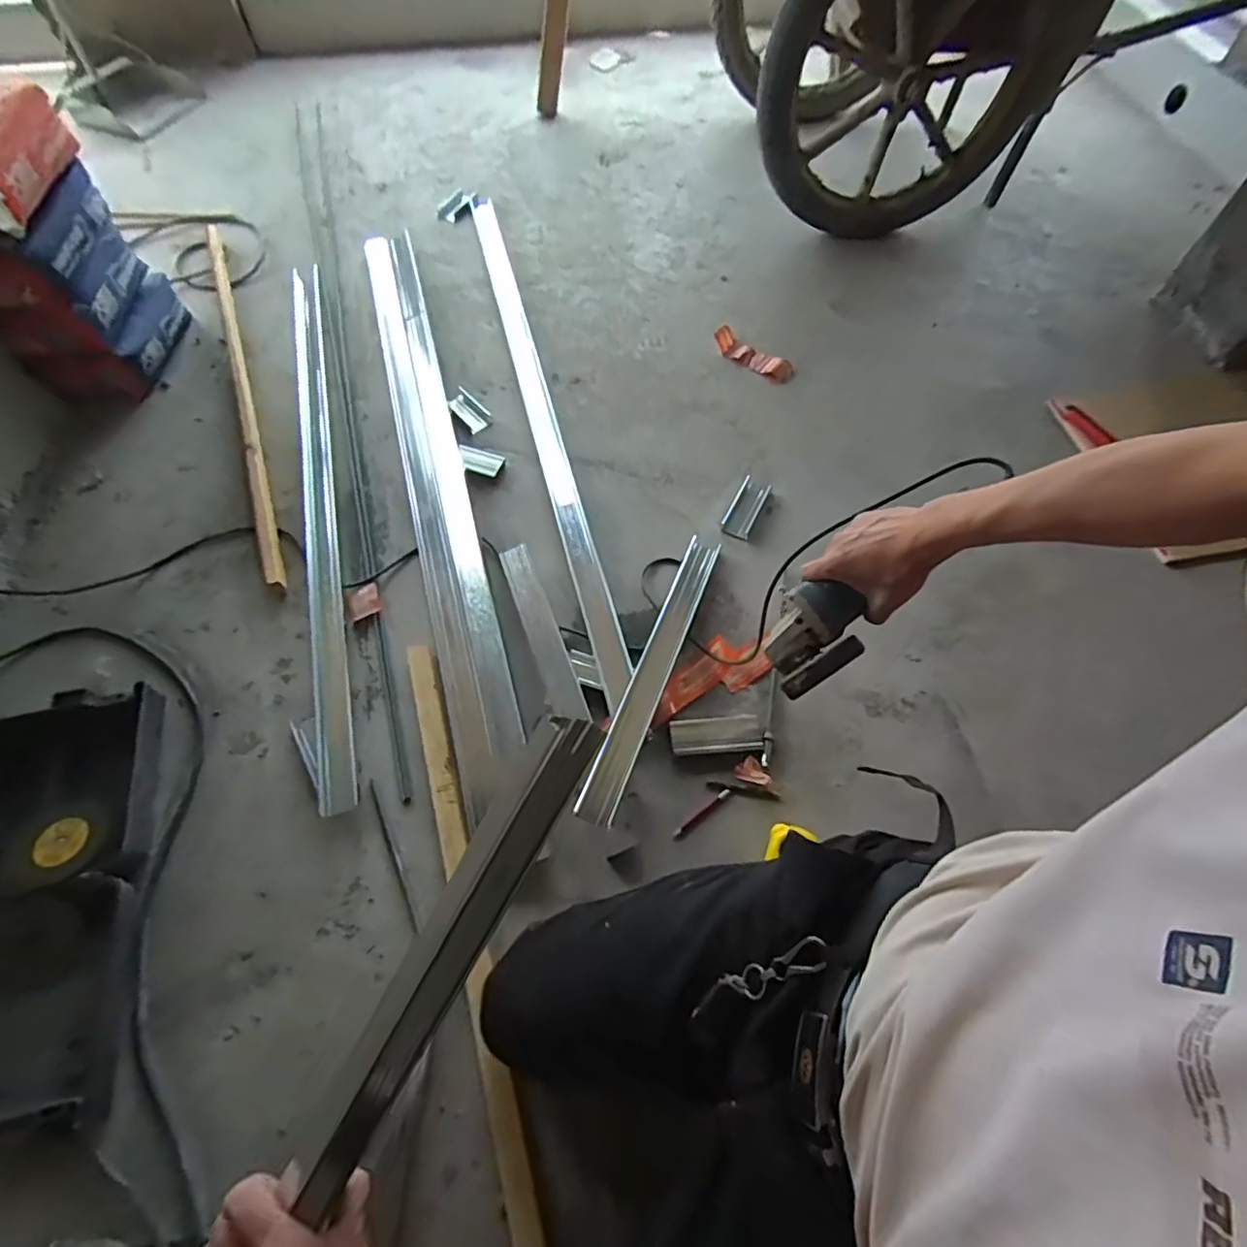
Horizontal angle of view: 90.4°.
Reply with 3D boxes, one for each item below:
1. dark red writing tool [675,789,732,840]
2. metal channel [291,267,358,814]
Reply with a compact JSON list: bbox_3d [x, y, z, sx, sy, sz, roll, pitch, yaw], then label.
[{"bbox_3d":[0.104,0.254,0.825,0.097,0.004,0.013,-36,70,-19],"label":"dark red writing tool"},{"bbox_3d":[-0.533,-0.246,1.078,0.081,0.024,1.151,-11,64,-8],"label":"metal channel"}]

